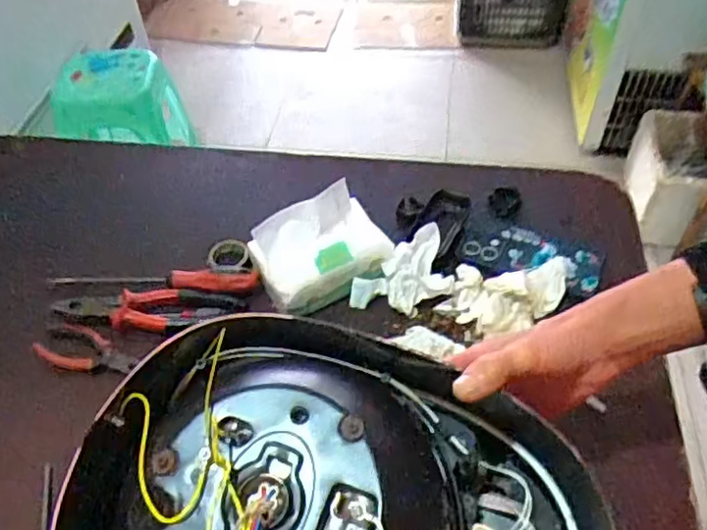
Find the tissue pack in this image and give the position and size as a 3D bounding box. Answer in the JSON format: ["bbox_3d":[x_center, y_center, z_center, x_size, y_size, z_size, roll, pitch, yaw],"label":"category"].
[{"bbox_3d":[-0.035,-0.021,0.694,0.140,0.075,0.092,-28,54,-20],"label":"tissue pack"}]

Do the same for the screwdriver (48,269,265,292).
[{"bbox_3d":[-0.226,0.010,0.715,0.245,0.022,0.028,2,49,4],"label":"screwdriver"}]

